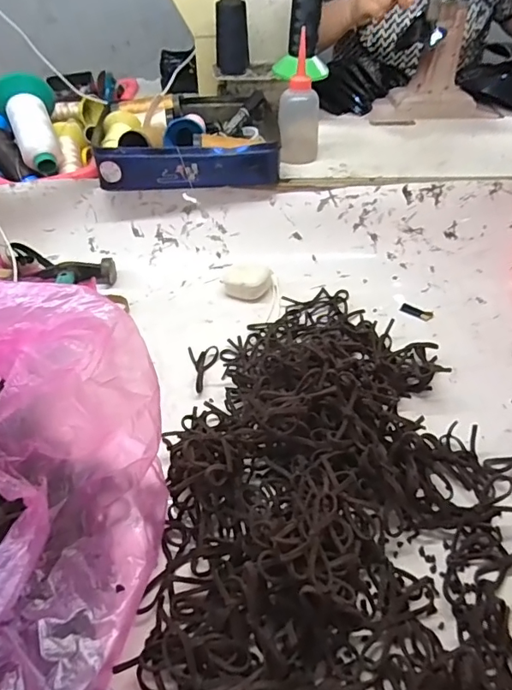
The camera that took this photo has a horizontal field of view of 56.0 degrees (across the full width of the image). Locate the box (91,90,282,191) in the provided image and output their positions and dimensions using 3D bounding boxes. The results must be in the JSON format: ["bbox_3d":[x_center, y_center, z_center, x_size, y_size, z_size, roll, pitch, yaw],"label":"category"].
[{"bbox_3d":[-0.102,-0.319,0.731,0.265,0.061,0.235,-2,43,-3],"label":"box"}]

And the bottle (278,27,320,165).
[{"bbox_3d":[0.062,-0.345,0.702,0.055,0.147,0.051,-33,52,-31],"label":"bottle"}]

